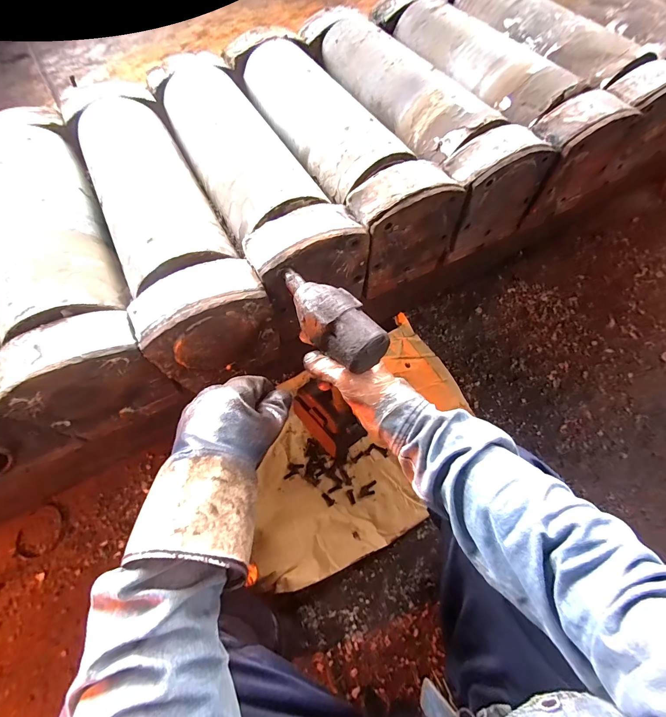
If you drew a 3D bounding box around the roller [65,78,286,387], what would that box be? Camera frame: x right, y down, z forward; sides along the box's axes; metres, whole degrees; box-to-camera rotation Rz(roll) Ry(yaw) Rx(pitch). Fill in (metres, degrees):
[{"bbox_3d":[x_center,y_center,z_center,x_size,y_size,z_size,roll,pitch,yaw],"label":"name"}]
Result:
[{"bbox_3d":[-0.274,-0.226,0.561,0.150,0.166,0.543,-27,66,-10],"label":"roller"}]

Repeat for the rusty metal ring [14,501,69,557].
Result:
[{"bbox_3d":[-0.611,0.360,0.711,0.100,0.010,0.096,-22,81,-7],"label":"rusty metal ring"}]

